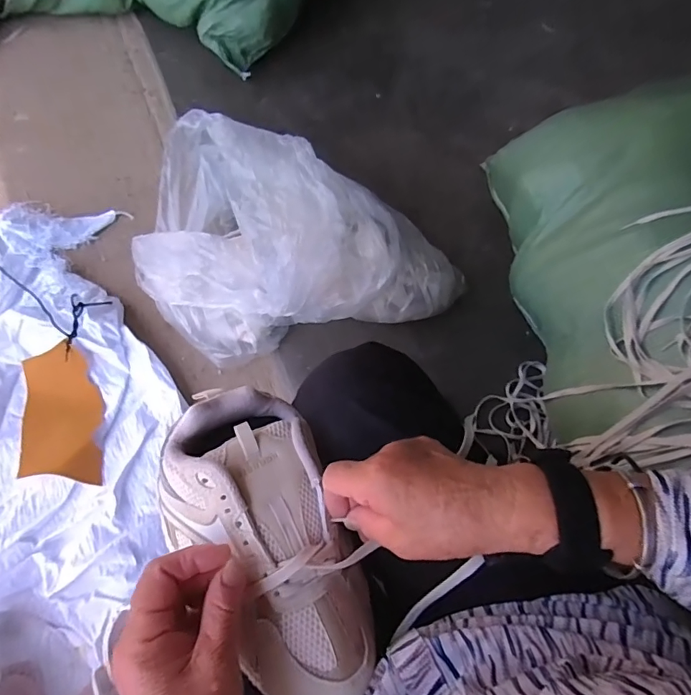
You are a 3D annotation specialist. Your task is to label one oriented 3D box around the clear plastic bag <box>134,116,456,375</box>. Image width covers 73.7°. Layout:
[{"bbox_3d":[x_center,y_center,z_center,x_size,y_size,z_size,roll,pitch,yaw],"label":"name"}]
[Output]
[{"bbox_3d":[-0.100,-0.134,0.739,0.530,0.214,0.317,25,69,7],"label":"clear plastic bag"}]

